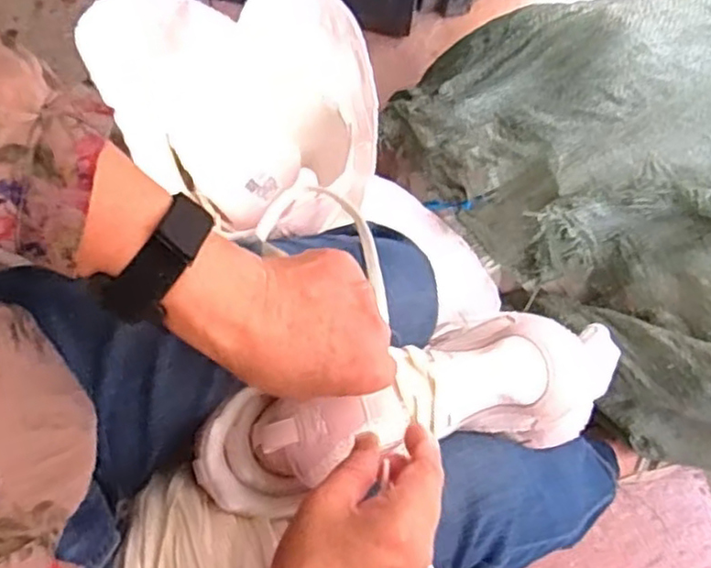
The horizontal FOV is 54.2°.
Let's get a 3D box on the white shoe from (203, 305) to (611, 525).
[{"bbox_3d":[0.025,0.085,0.454,0.252,0.085,0.087,-16,79,-1],"label":"white shoe"}]

